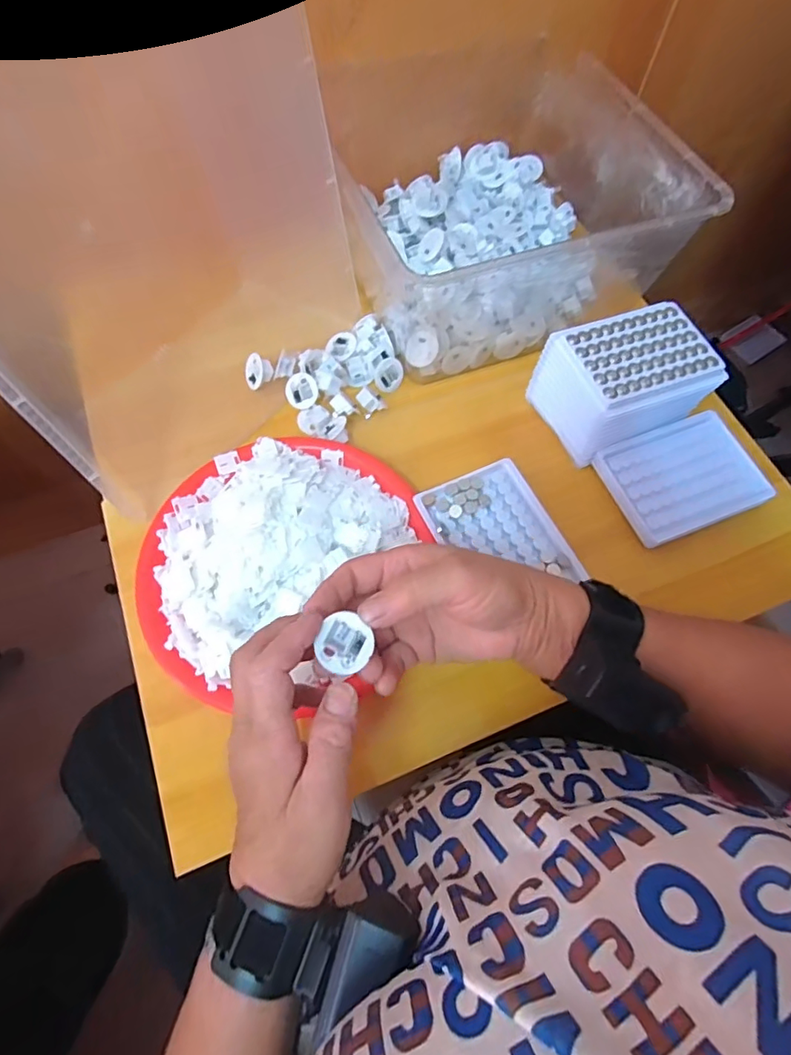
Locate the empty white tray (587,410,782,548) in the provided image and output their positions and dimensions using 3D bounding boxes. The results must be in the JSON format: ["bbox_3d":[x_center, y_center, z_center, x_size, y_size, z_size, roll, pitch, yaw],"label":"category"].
[{"bbox_3d":[0.258,-0.047,0.463,0.132,0.018,0.097,-21,70,-10],"label":"empty white tray"}]

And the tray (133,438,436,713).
[{"bbox_3d":[-0.088,0.020,0.410,0.222,0.026,0.204,-9,68,-5],"label":"tray"}]

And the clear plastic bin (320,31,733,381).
[{"bbox_3d":[0.102,-0.328,0.520,0.289,0.128,0.291,-19,70,-9],"label":"clear plastic bin"}]

